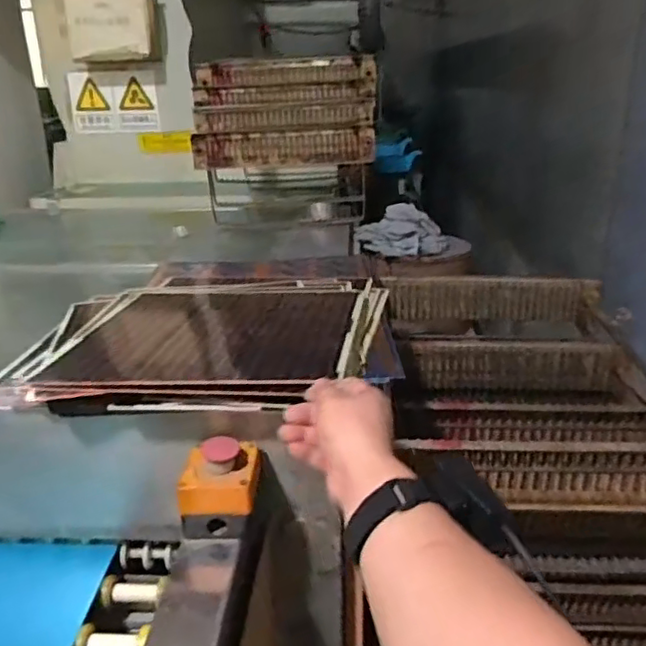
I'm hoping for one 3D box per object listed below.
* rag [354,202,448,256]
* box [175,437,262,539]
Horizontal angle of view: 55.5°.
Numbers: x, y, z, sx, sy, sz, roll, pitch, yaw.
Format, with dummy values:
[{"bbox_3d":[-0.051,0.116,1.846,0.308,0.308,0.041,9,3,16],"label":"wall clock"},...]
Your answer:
[{"bbox_3d":[0.166,-0.199,1.363,0.210,0.092,0.150,5,27,12],"label":"rag"},{"bbox_3d":[-0.102,0.169,0.623,0.074,0.093,0.080,0,26,2],"label":"box"}]

